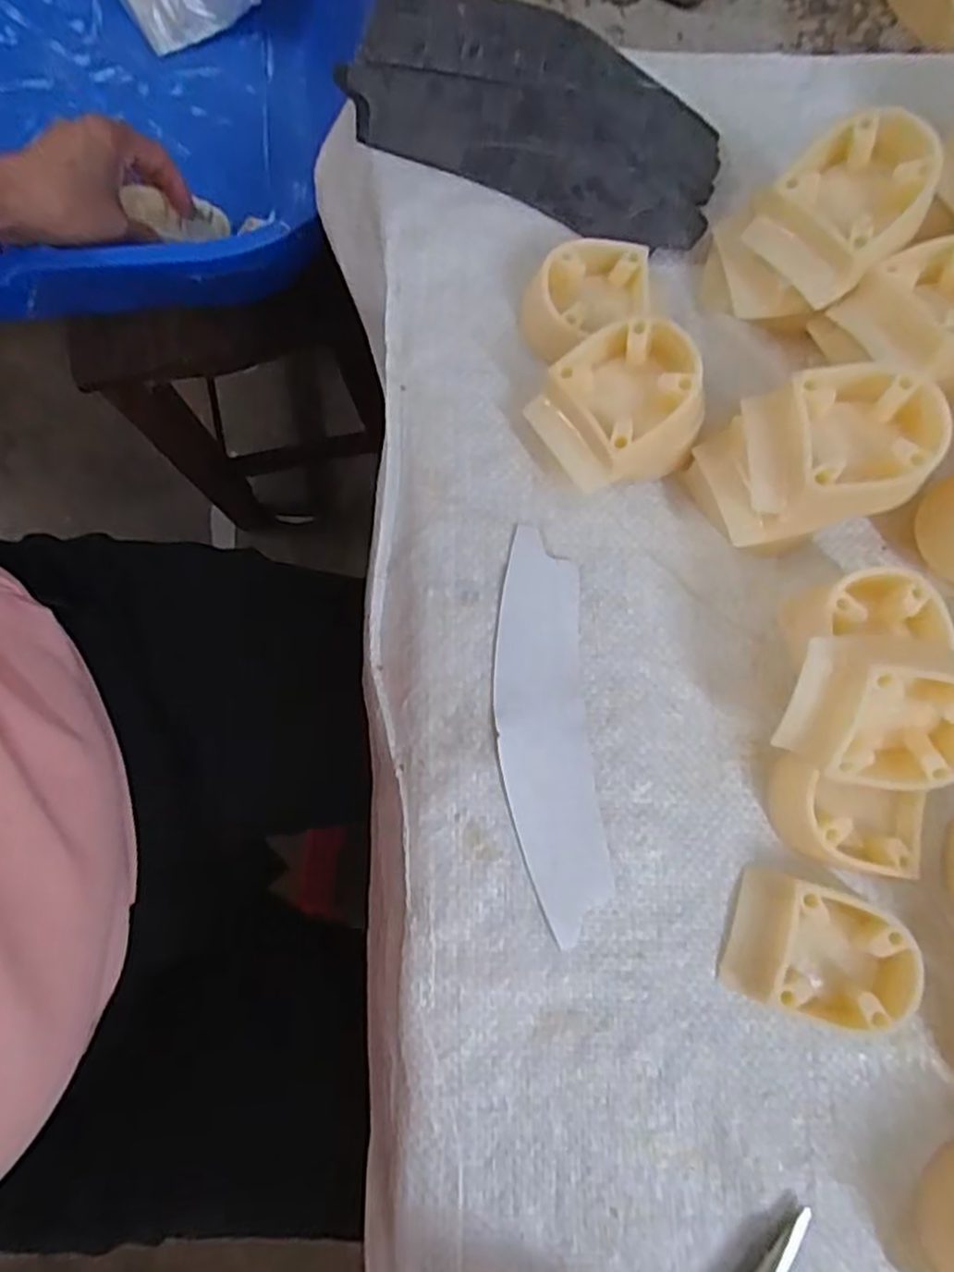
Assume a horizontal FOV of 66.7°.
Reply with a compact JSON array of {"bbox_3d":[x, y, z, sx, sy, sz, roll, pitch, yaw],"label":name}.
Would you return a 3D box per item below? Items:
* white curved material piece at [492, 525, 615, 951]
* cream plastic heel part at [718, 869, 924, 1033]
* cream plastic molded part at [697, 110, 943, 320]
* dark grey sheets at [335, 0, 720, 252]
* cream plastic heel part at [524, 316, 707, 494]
[{"bbox_3d":[0.026,0.035,0.279,0.036,0.005,0.151,-4,80,-2],"label":"white curved material piece"},{"bbox_3d":[0.124,0.115,0.262,0.059,0.020,0.046,17,80,2],"label":"cream plastic heel part"},{"bbox_3d":[0.130,-0.159,0.287,0.061,0.064,0.058,0,80,-1],"label":"cream plastic molded part"},{"bbox_3d":[0.028,-0.227,0.315,0.161,0.023,0.091,30,80,4],"label":"dark grey sheets"},{"bbox_3d":[0.053,-0.086,0.279,0.055,0.045,0.051,-25,81,-6],"label":"cream plastic heel part"}]

